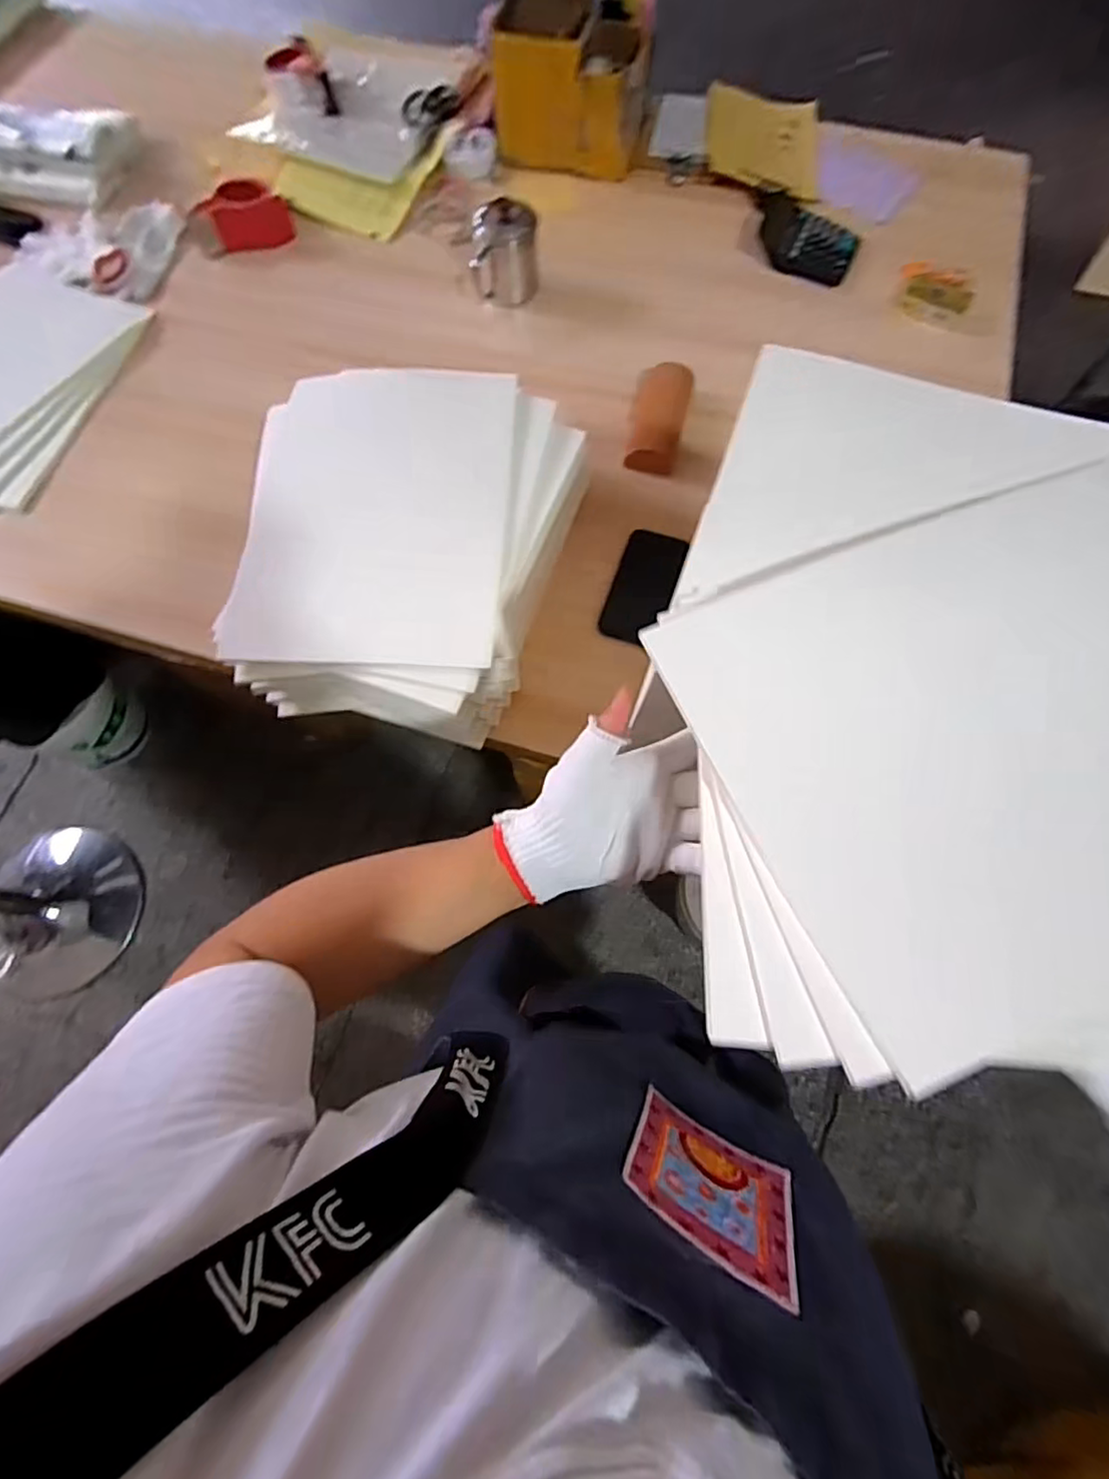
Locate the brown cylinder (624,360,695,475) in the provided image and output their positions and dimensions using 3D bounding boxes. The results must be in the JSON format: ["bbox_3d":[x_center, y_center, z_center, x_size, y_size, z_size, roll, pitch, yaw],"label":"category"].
[{"bbox_3d":[0.139,-0.431,0.838,0.071,0.035,0.156,14,71,6],"label":"brown cylinder"}]

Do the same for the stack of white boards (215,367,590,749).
[{"bbox_3d":[-0.160,-0.211,0.697,0.328,0.103,0.386,9,70,4],"label":"stack of white boards"}]

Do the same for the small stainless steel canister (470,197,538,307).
[{"bbox_3d":[-0.071,-0.695,0.905,0.096,0.094,0.092,-2,70,0],"label":"small stainless steel canister"}]

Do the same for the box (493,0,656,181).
[{"bbox_3d":[0.042,-1.092,1.006,0.227,0.138,0.314,8,70,4],"label":"box"}]

